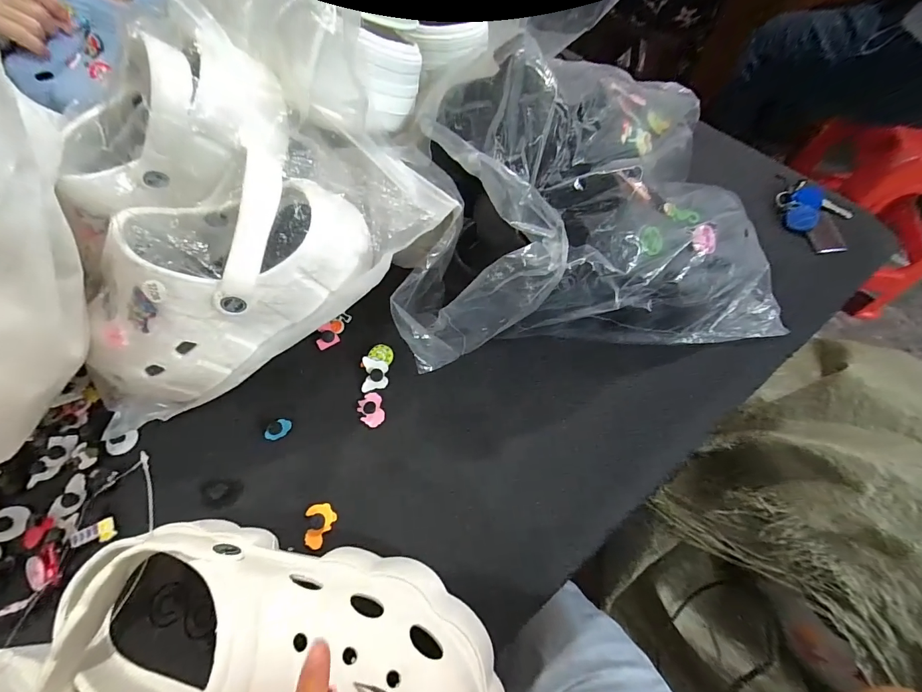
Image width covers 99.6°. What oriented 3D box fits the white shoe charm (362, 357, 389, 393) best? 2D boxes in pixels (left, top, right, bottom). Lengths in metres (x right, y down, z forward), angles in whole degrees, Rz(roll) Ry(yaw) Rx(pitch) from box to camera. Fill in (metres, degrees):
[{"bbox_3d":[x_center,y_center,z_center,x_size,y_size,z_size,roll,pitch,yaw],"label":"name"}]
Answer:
[{"bbox_3d":[-0.079,0.026,0.357,0.023,0.012,0.029,-2,64,2],"label":"white shoe charm"}]

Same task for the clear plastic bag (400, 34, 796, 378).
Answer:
[{"bbox_3d":[0.101,-0.110,0.320,0.322,0.153,0.211,-11,64,-2],"label":"clear plastic bag"}]

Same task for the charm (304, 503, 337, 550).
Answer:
[{"bbox_3d":[-0.112,0.142,0.309,0.022,0.007,0.031,-5,64,1],"label":"charm"}]

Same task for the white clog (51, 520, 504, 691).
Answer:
[{"bbox_3d":[-0.094,0.177,0.230,0.238,0.100,0.098,11,66,4],"label":"white clog"}]

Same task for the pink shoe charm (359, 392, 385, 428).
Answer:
[{"bbox_3d":[-0.080,0.057,0.348,0.022,0.005,0.031,-13,64,-4],"label":"pink shoe charm"}]

